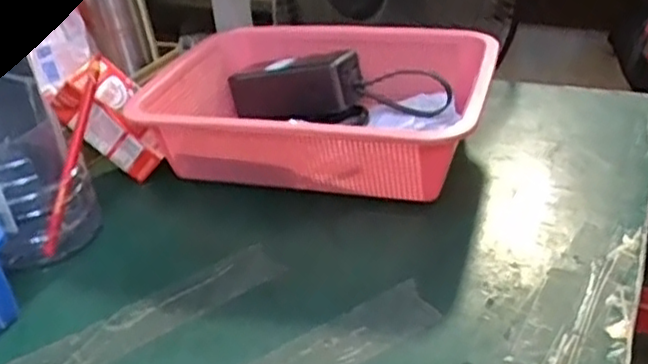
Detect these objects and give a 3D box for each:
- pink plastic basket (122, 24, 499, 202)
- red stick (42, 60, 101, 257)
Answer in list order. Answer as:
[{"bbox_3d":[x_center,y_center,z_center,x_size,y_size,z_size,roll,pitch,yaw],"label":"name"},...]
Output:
[{"bbox_3d":[0.004,-0.065,0.629,0.293,0.091,0.212,5,33,20],"label":"pink plastic basket"},{"bbox_3d":[-0.200,-0.019,0.534,0.013,0.155,0.011,10,-6,27],"label":"red stick"}]

